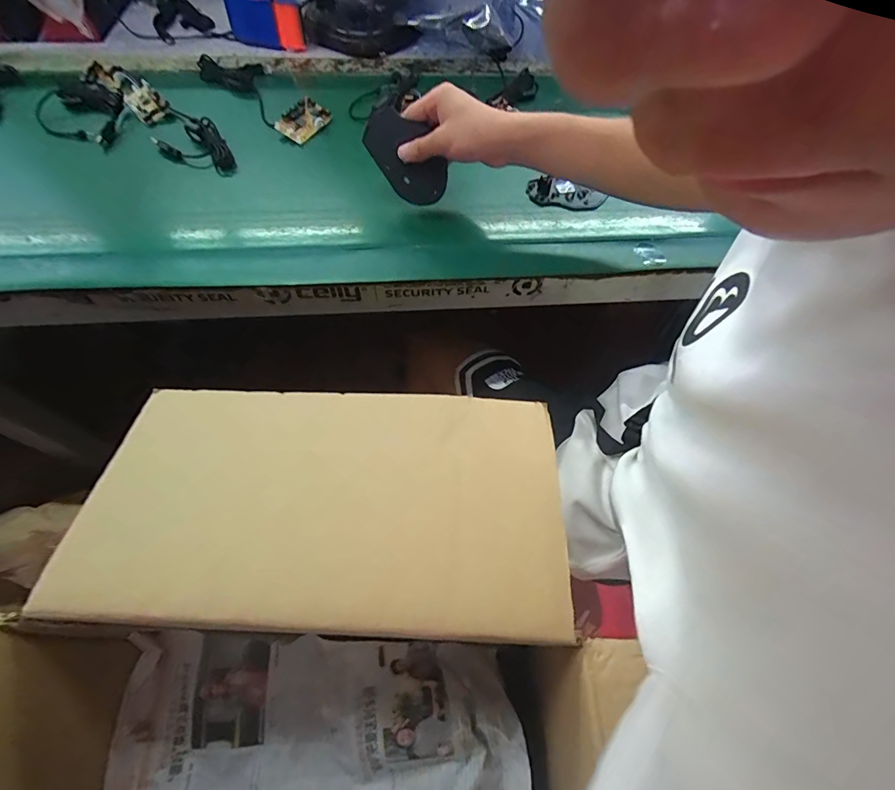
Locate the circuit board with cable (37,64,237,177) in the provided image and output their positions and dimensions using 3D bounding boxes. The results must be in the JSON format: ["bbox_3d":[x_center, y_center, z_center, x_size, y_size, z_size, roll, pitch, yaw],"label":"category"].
[{"bbox_3d":[-0.439,-0.369,0.578,0.328,0.036,0.144,38,65,19],"label":"circuit board with cable"}]

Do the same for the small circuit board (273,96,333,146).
[{"bbox_3d":[-0.204,-0.389,0.594,0.048,0.007,0.078,32,67,-5],"label":"small circuit board"}]

